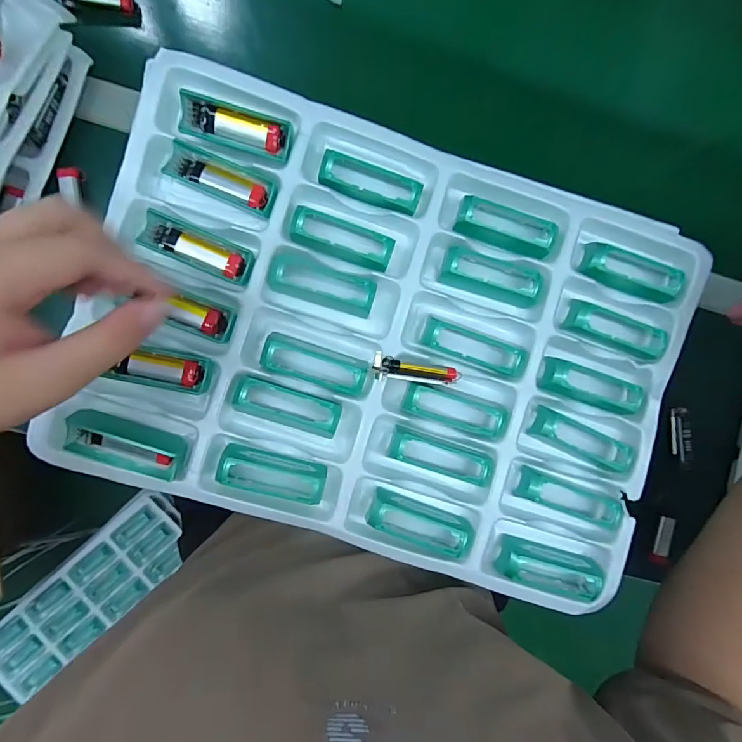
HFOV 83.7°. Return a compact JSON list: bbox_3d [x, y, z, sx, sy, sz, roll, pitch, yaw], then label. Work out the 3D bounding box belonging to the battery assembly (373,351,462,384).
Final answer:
[{"bbox_3d":[0.035,0.002,0.311,0.067,0.019,0.018,12,89,-4],"label":"battery assembly"}]

